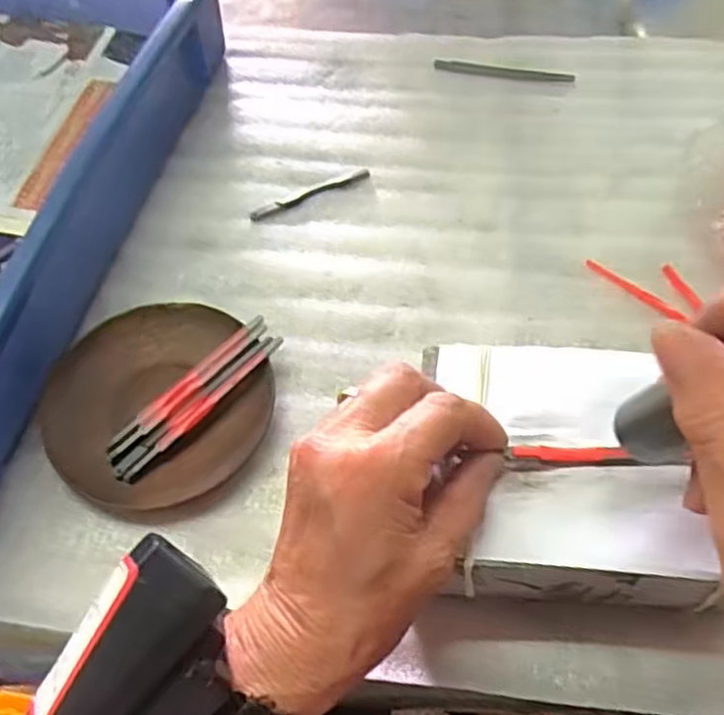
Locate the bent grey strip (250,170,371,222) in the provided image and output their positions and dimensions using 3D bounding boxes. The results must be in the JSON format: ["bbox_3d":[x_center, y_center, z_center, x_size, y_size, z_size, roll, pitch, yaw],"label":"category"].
[{"bbox_3d":[-0.032,-0.103,0.451,0.079,0.004,0.009,-23,60,-12],"label":"bent grey strip"}]

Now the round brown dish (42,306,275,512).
[{"bbox_3d":[-0.104,0.022,0.371,0.110,0.016,0.107,-1,58,1],"label":"round brown dish"}]

